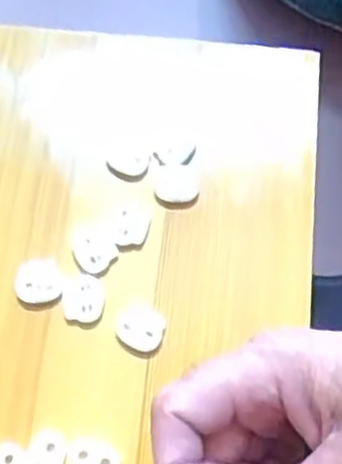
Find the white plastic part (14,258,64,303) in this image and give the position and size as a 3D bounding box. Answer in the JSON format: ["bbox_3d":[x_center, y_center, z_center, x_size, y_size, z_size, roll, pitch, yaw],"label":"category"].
[{"bbox_3d":[-0.064,0.023,0.349,0.022,0.004,0.021,-9,71,-3],"label":"white plastic part"}]

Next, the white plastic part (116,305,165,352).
[{"bbox_3d":[-0.015,0.045,0.341,0.022,0.004,0.020,14,72,5],"label":"white plastic part"}]

